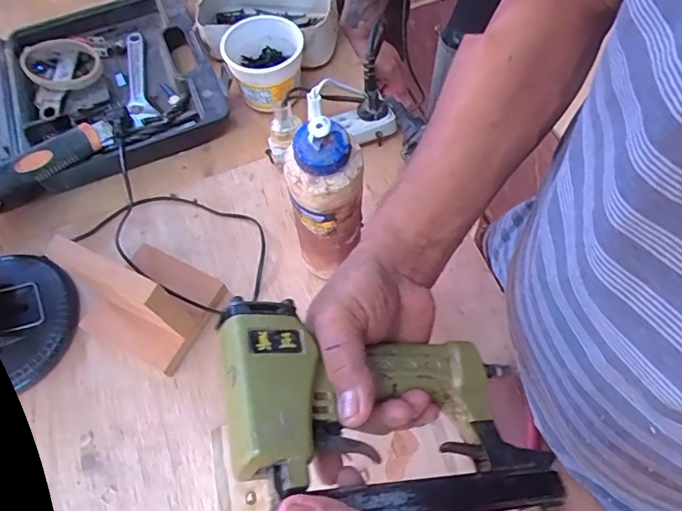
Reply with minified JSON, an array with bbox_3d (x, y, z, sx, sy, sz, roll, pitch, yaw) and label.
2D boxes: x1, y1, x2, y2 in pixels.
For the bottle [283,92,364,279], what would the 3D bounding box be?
[{"bbox_3d":[-0.015,-0.034,0.437,0.055,0.218,0.051,-19,65,-11],"label":"bottle"}]

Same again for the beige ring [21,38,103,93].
[{"bbox_3d":[-0.368,-0.248,0.656,0.098,0.025,0.094,1,63,-1],"label":"beige ring"}]

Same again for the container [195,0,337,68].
[{"bbox_3d":[-0.096,-0.317,0.669,0.187,0.076,0.126,15,63,6],"label":"container"}]

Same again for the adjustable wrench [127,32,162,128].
[{"bbox_3d":[-0.272,-0.237,0.666,0.037,0.018,0.193,-17,64,-10],"label":"adjustable wrench"}]

